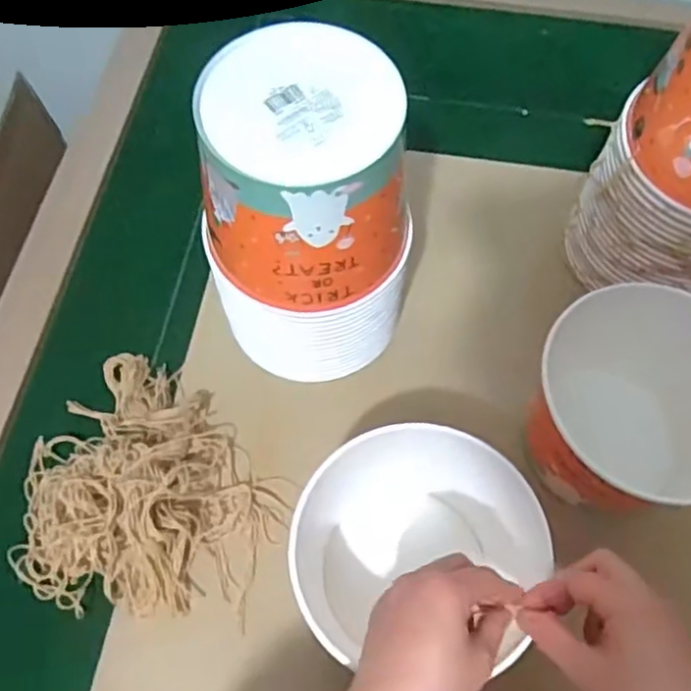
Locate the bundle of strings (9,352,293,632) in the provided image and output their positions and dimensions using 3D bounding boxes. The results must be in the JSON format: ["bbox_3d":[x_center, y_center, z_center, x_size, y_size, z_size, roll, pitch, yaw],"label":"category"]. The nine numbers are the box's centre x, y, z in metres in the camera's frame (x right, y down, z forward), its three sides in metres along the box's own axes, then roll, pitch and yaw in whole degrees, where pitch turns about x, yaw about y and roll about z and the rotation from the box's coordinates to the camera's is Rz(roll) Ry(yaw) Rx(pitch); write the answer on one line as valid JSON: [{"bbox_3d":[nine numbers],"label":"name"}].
[{"bbox_3d":[-0.167,0.122,0.546,0.223,0.055,0.199,32,69,14],"label":"bundle of strings"}]

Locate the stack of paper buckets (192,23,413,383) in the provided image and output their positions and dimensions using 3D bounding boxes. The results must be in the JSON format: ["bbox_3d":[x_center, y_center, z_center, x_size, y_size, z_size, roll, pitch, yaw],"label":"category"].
[{"bbox_3d":[-0.026,-0.086,0.526,0.147,0.257,0.143,0,65,0],"label":"stack of paper buckets"}]

